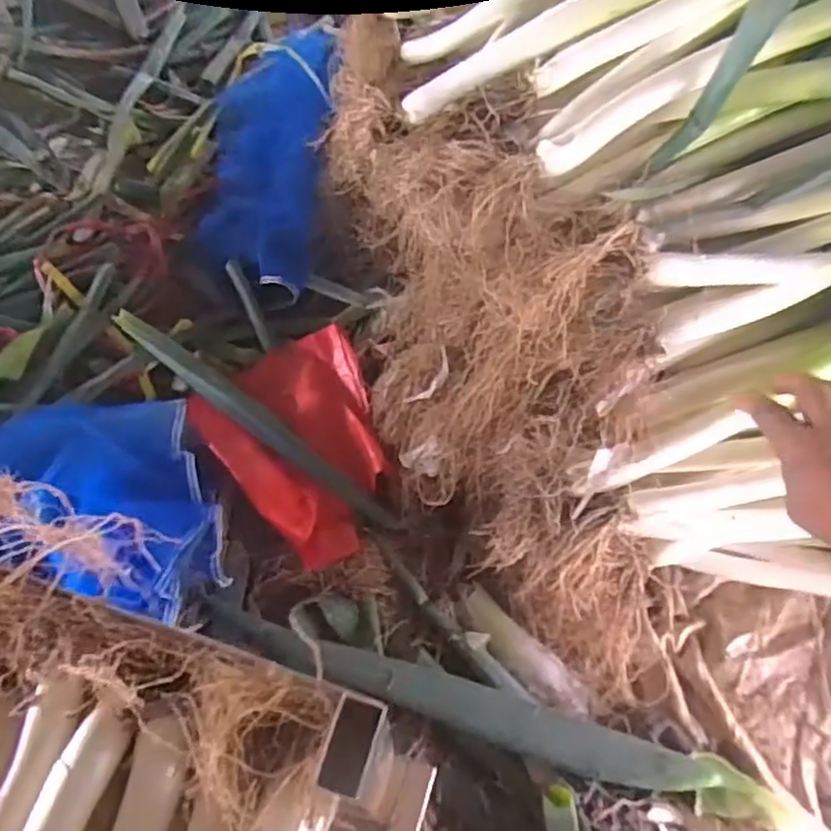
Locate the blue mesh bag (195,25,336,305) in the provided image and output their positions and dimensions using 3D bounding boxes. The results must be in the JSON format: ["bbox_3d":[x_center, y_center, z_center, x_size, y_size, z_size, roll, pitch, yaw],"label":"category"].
[{"bbox_3d":[-0.207,-0.346,0.921,0.164,0.103,0.419,-1,60,4],"label":"blue mesh bag"}]

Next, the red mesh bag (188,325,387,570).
[{"bbox_3d":[-0.110,0.023,0.742,0.191,0.029,0.248,-36,65,-15],"label":"red mesh bag"}]

